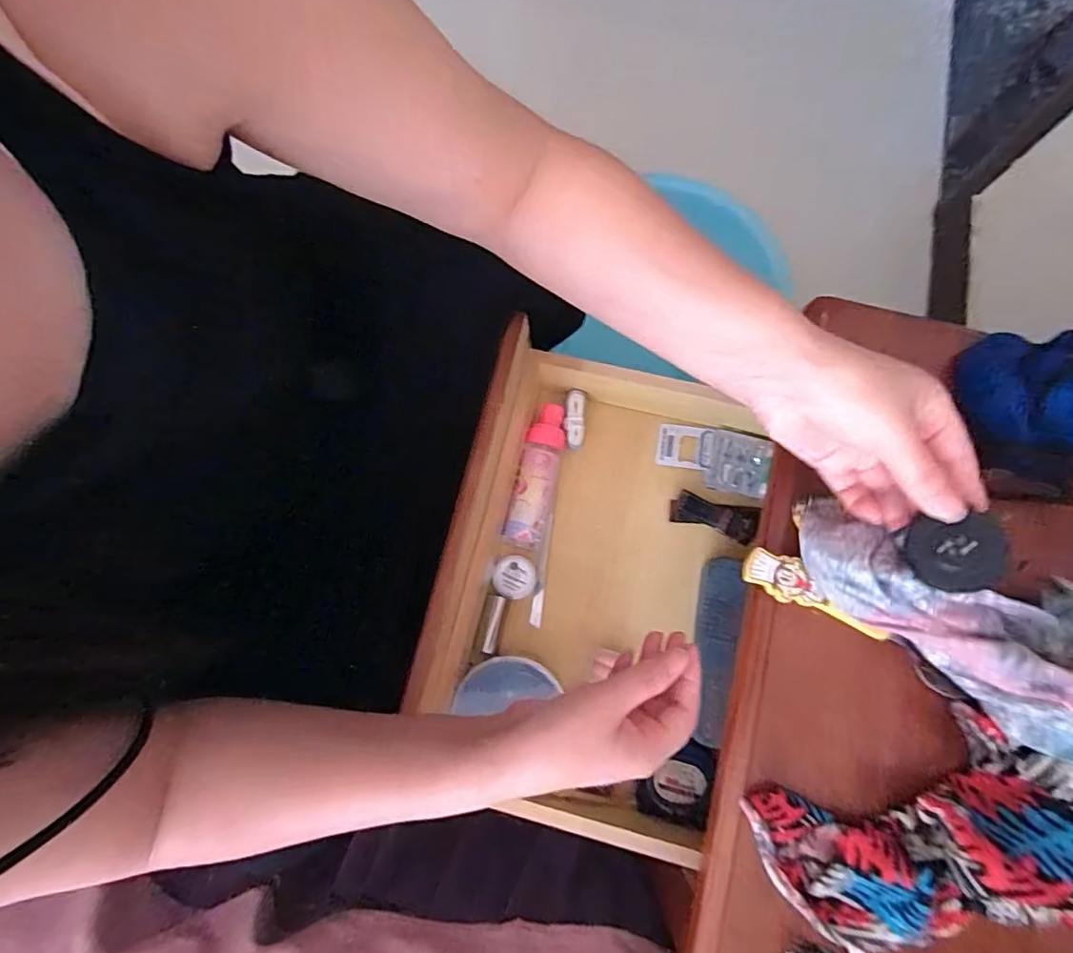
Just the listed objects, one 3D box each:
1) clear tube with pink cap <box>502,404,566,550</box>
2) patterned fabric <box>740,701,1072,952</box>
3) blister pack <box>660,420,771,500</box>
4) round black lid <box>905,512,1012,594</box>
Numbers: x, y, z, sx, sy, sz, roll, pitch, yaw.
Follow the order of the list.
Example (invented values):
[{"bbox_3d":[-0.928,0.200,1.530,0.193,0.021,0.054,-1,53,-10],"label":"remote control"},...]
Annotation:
[{"bbox_3d":[0.000,-0.001,0.517,0.037,0.032,0.136,13,80,3],"label":"clear tube with pink cap"},{"bbox_3d":[0.232,0.209,0.312,0.195,0.072,0.104,-21,80,12],"label":"patterned fabric"},{"bbox_3d":[0.195,-0.012,0.522,0.055,0.011,0.057,15,81,4],"label":"blister pack"},{"bbox_3d":[0.220,0.041,0.283,0.041,0.007,0.041,-11,65,26],"label":"round black lid"}]

